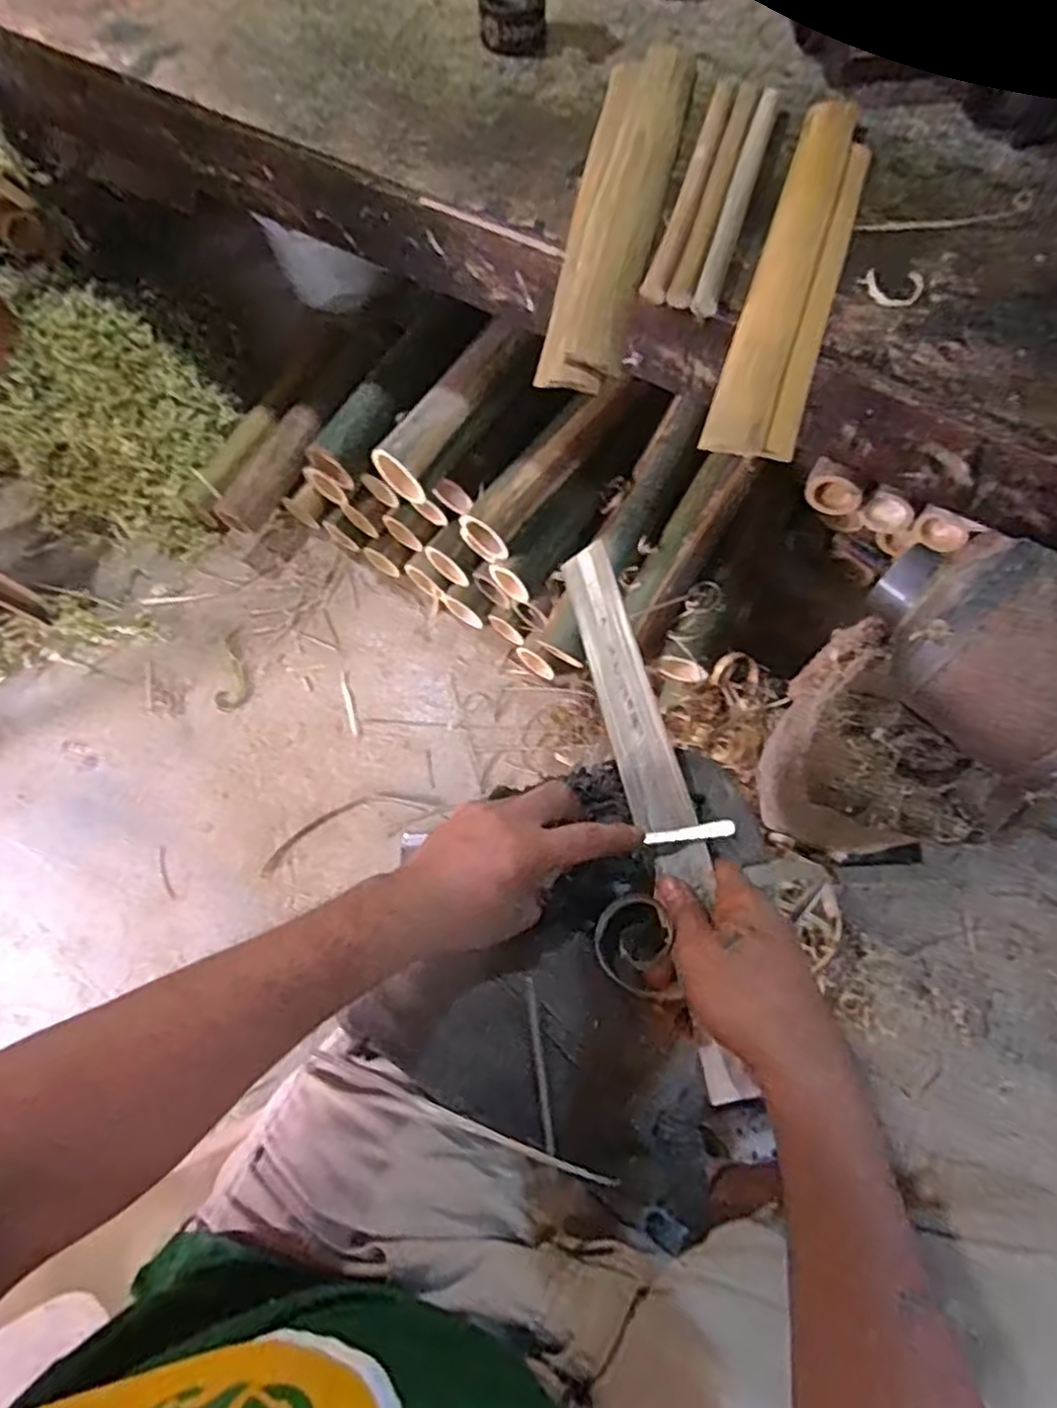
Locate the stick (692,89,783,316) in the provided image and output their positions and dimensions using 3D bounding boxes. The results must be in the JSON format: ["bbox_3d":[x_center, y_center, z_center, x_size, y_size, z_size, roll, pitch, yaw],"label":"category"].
[{"bbox_3d":[0.177,-0.428,0.588,0.020,0.021,0.262,16,69,9],"label":"stick"}]

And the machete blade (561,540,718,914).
[{"bbox_3d":[0.069,0.000,0.483,0.044,0.008,0.268,-31,58,28],"label":"machete blade"}]

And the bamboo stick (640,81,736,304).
[{"bbox_3d":[0.140,-0.442,0.594,0.020,0.016,0.266,16,69,9],"label":"bamboo stick"}]

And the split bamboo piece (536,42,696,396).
[{"bbox_3d":[0.079,-0.427,0.595,0.072,0.019,0.408,11,69,7],"label":"split bamboo piece"}]

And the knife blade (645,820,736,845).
[{"bbox_3d":[0.098,0.079,0.425,0.053,0.004,0.009,-14,65,25],"label":"knife blade"}]

